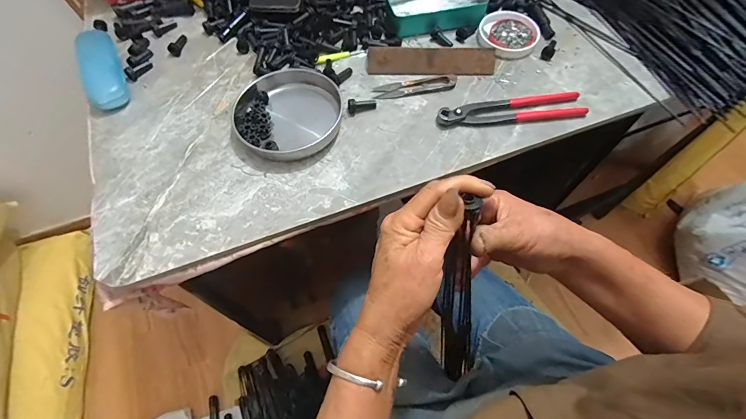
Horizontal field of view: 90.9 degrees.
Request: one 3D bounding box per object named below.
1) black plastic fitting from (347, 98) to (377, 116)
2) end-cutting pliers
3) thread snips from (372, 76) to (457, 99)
[{"bbox_3d":[-0.015,-0.139,0.491,0.038,0.015,0.016,-4,64,-2],"label":"black plastic fitting"},{"bbox_3d":[0.186,-0.132,0.485,0.194,0.015,0.042,-8,64,-4],"label":"end-cutting pliers"},{"bbox_3d":[0.059,-0.172,0.514,0.114,0.006,0.024,-7,64,-4],"label":"thread snips"}]

